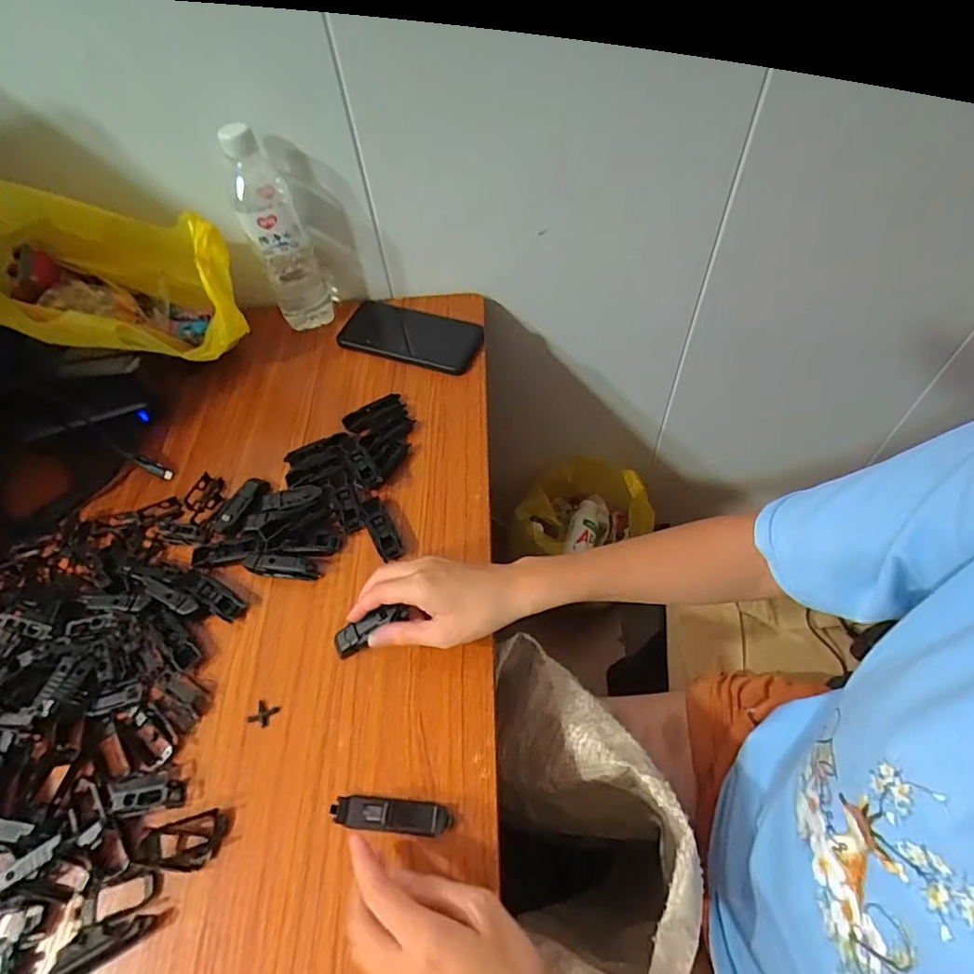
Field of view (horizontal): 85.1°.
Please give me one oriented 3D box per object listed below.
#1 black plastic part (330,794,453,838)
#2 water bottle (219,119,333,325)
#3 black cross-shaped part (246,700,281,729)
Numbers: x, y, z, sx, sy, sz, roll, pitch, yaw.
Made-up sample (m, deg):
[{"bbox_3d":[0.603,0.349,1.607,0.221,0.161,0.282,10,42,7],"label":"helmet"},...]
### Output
[{"bbox_3d":[-0.064,0.219,0.355,0.080,0.018,0.020,4,56,4],"label":"black plastic part"},{"bbox_3d":[-0.232,-0.280,0.595,0.066,0.208,0.070,-21,58,-12],"label":"water bottle"},{"bbox_3d":[-0.171,0.173,0.405,0.019,0.004,0.017,16,58,12],"label":"black cross-shaped part"}]

